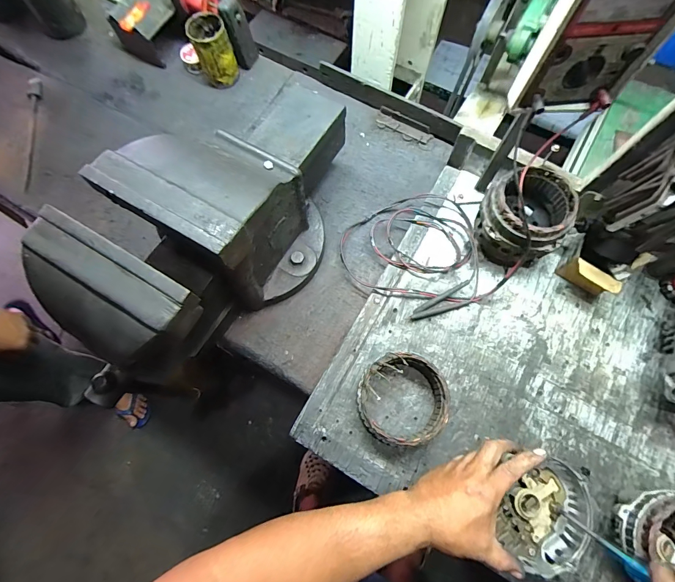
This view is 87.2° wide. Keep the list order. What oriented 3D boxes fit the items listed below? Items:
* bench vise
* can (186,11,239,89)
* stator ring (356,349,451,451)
[{"bbox_3d":[-0.155,-0.097,0.514,0.203,0.249,0.522,39,75,11],"label":"bench vise"},{"bbox_3d":[-0.259,-0.502,0.747,0.071,0.115,0.076,0,72,-1],"label":"can"},{"bbox_3d":[0.094,0.163,0.526,0.126,0.061,0.133,0,72,-1],"label":"stator ring"}]

